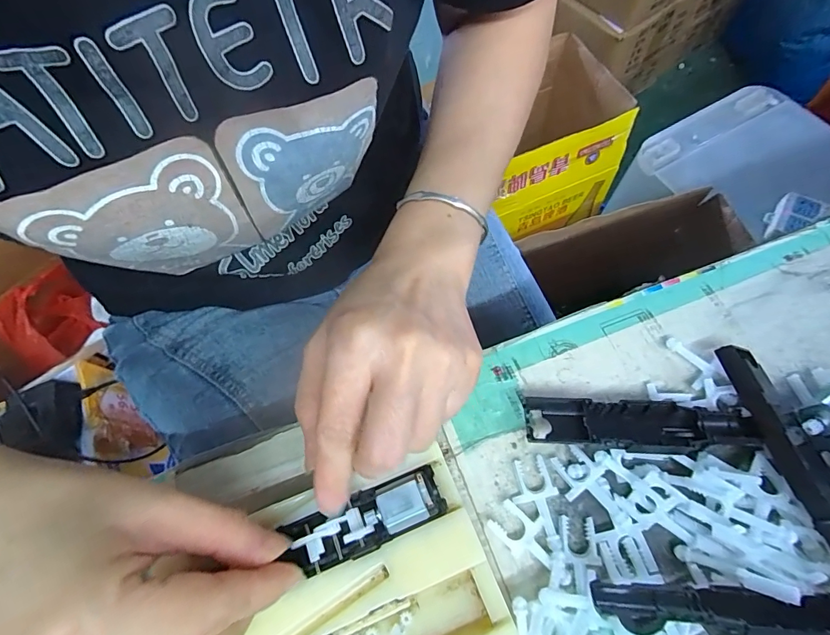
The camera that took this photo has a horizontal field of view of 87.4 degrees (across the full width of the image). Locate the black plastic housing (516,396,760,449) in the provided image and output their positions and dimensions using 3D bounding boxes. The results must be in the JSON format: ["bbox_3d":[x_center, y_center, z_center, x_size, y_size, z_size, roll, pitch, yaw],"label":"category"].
[{"bbox_3d":[0.106,0.052,0.210,0.103,0.015,0.023,0,66,6],"label":"black plastic housing"}]

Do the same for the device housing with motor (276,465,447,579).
[{"bbox_3d":[-0.022,0.090,0.192,0.070,0.011,0.023,-24,59,0],"label":"device housing with motor"}]

